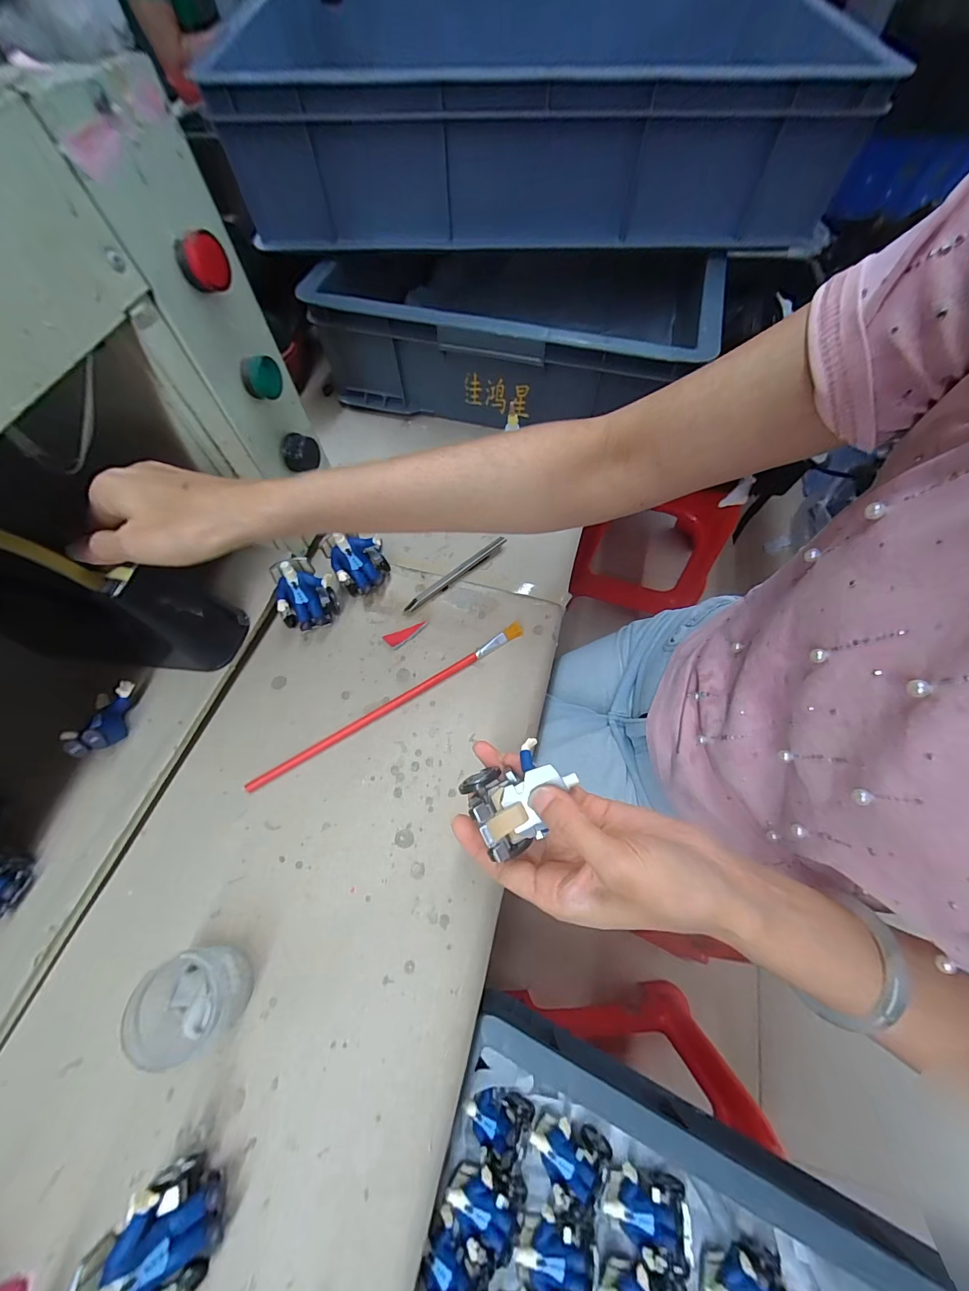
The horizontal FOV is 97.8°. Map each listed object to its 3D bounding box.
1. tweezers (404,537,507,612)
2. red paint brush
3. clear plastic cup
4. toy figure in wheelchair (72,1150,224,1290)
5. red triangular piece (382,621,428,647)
[{"bbox_3d":[-0.027,-0.070,0.415,0.119,0.010,0.011,-35,68,-14],"label":"tweezers"},{"bbox_3d":[-0.078,0.047,0.365,0.259,0.007,0.013,-30,67,-12],"label":"red paint brush"},{"bbox_3d":[-0.185,0.222,0.263,0.063,0.045,0.054,-20,65,-8],"label":"clear plastic cup"},{"bbox_3d":[-0.161,0.299,0.210,0.048,0.063,0.035,40,72,18],"label":"toy figure in wheelchair"},{"bbox_3d":[-0.071,-0.011,0.388,0.041,0.005,0.013,-27,73,-8],"label":"red triangular piece"}]

